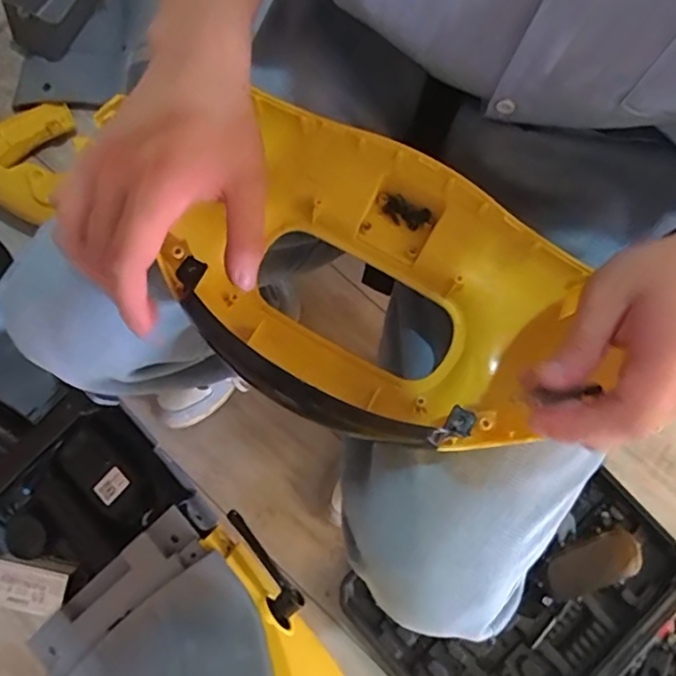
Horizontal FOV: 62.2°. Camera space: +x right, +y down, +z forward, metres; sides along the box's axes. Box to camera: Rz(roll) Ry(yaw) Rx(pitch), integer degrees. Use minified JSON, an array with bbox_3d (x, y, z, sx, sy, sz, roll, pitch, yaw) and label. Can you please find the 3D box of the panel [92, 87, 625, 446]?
[{"bbox_3d":[0.014,-0.031,0.359,0.246,0.066,0.164,25,78,6],"label":"panel"}]

